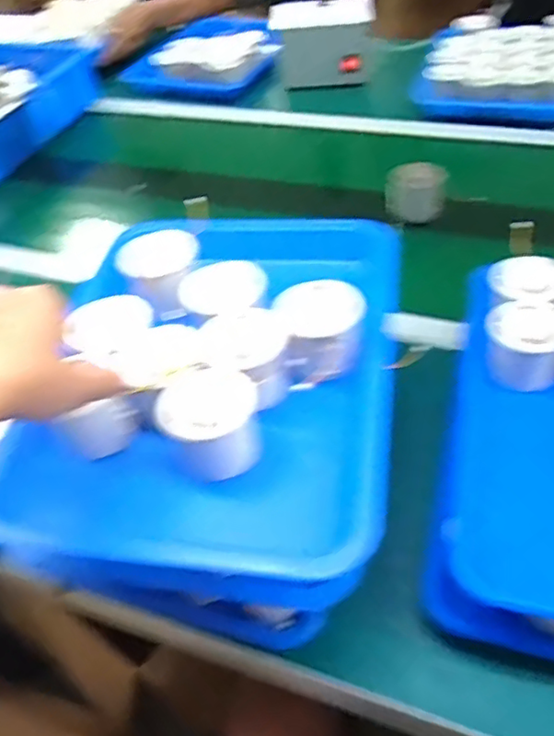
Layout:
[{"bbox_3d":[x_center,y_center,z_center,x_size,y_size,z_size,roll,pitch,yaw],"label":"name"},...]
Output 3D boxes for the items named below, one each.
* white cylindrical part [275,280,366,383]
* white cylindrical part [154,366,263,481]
[{"bbox_3d":[0.032,-0.029,0.461,0.063,0.047,0.058,-3,47,4],"label":"white cylindrical part"},{"bbox_3d":[-0.044,0.039,0.421,0.063,0.050,0.059,-3,47,4],"label":"white cylindrical part"}]

